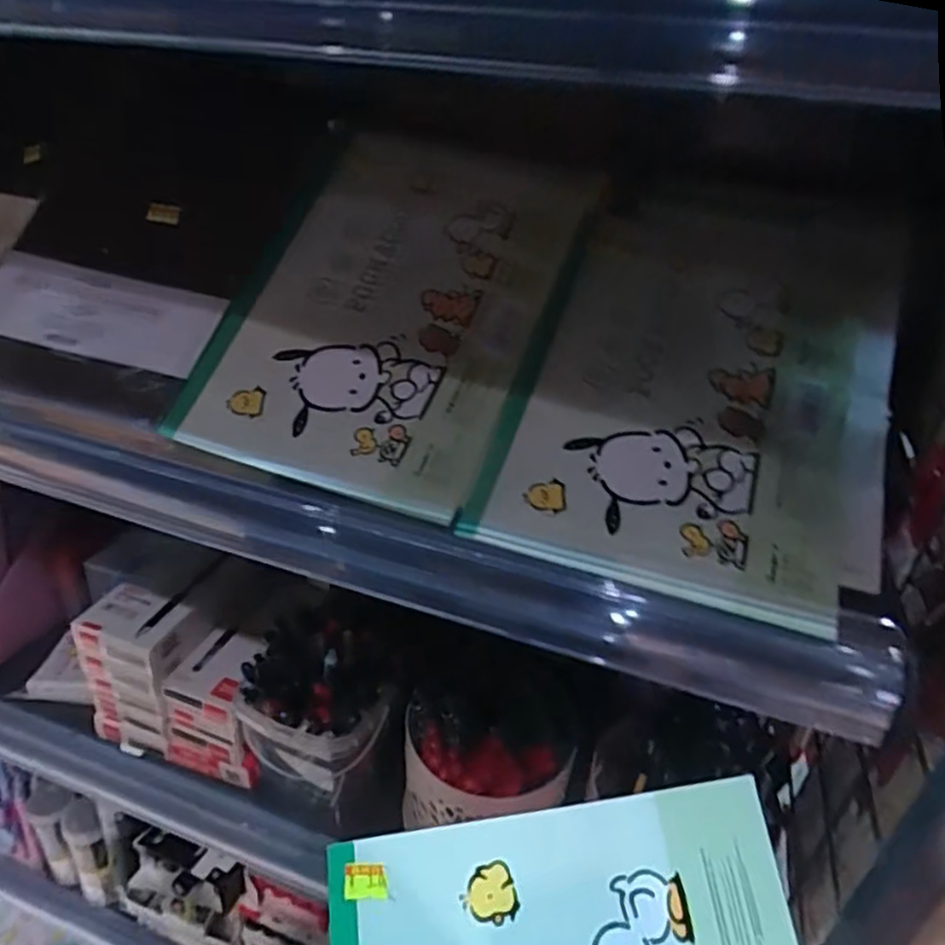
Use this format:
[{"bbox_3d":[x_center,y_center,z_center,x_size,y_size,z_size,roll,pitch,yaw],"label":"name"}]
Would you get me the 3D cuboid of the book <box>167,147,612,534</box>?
[{"bbox_3d":[-0.050,-0.108,0.413,0.184,0.016,0.257,19,67,10],"label":"book"}]

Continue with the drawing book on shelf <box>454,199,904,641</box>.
[{"bbox_3d":[0.129,-0.056,0.383,0.200,0.015,0.268,16,63,12],"label":"drawing book on shelf"}]

